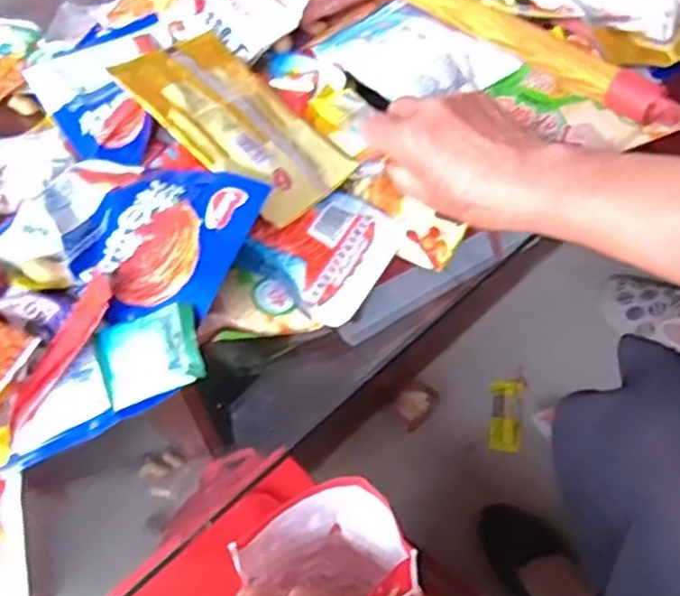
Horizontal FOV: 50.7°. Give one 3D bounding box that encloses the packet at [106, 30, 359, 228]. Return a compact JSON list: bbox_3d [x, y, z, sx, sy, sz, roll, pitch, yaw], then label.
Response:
[{"bbox_3d":[-0.069,-0.121,0.493,0.153,0.014,0.103,43,44,3],"label":"packet"}]

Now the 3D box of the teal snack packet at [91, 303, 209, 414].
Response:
[{"bbox_3d":[-0.106,0.032,0.401,0.058,0.010,0.047,-16,74,1],"label":"teal snack packet"}]

